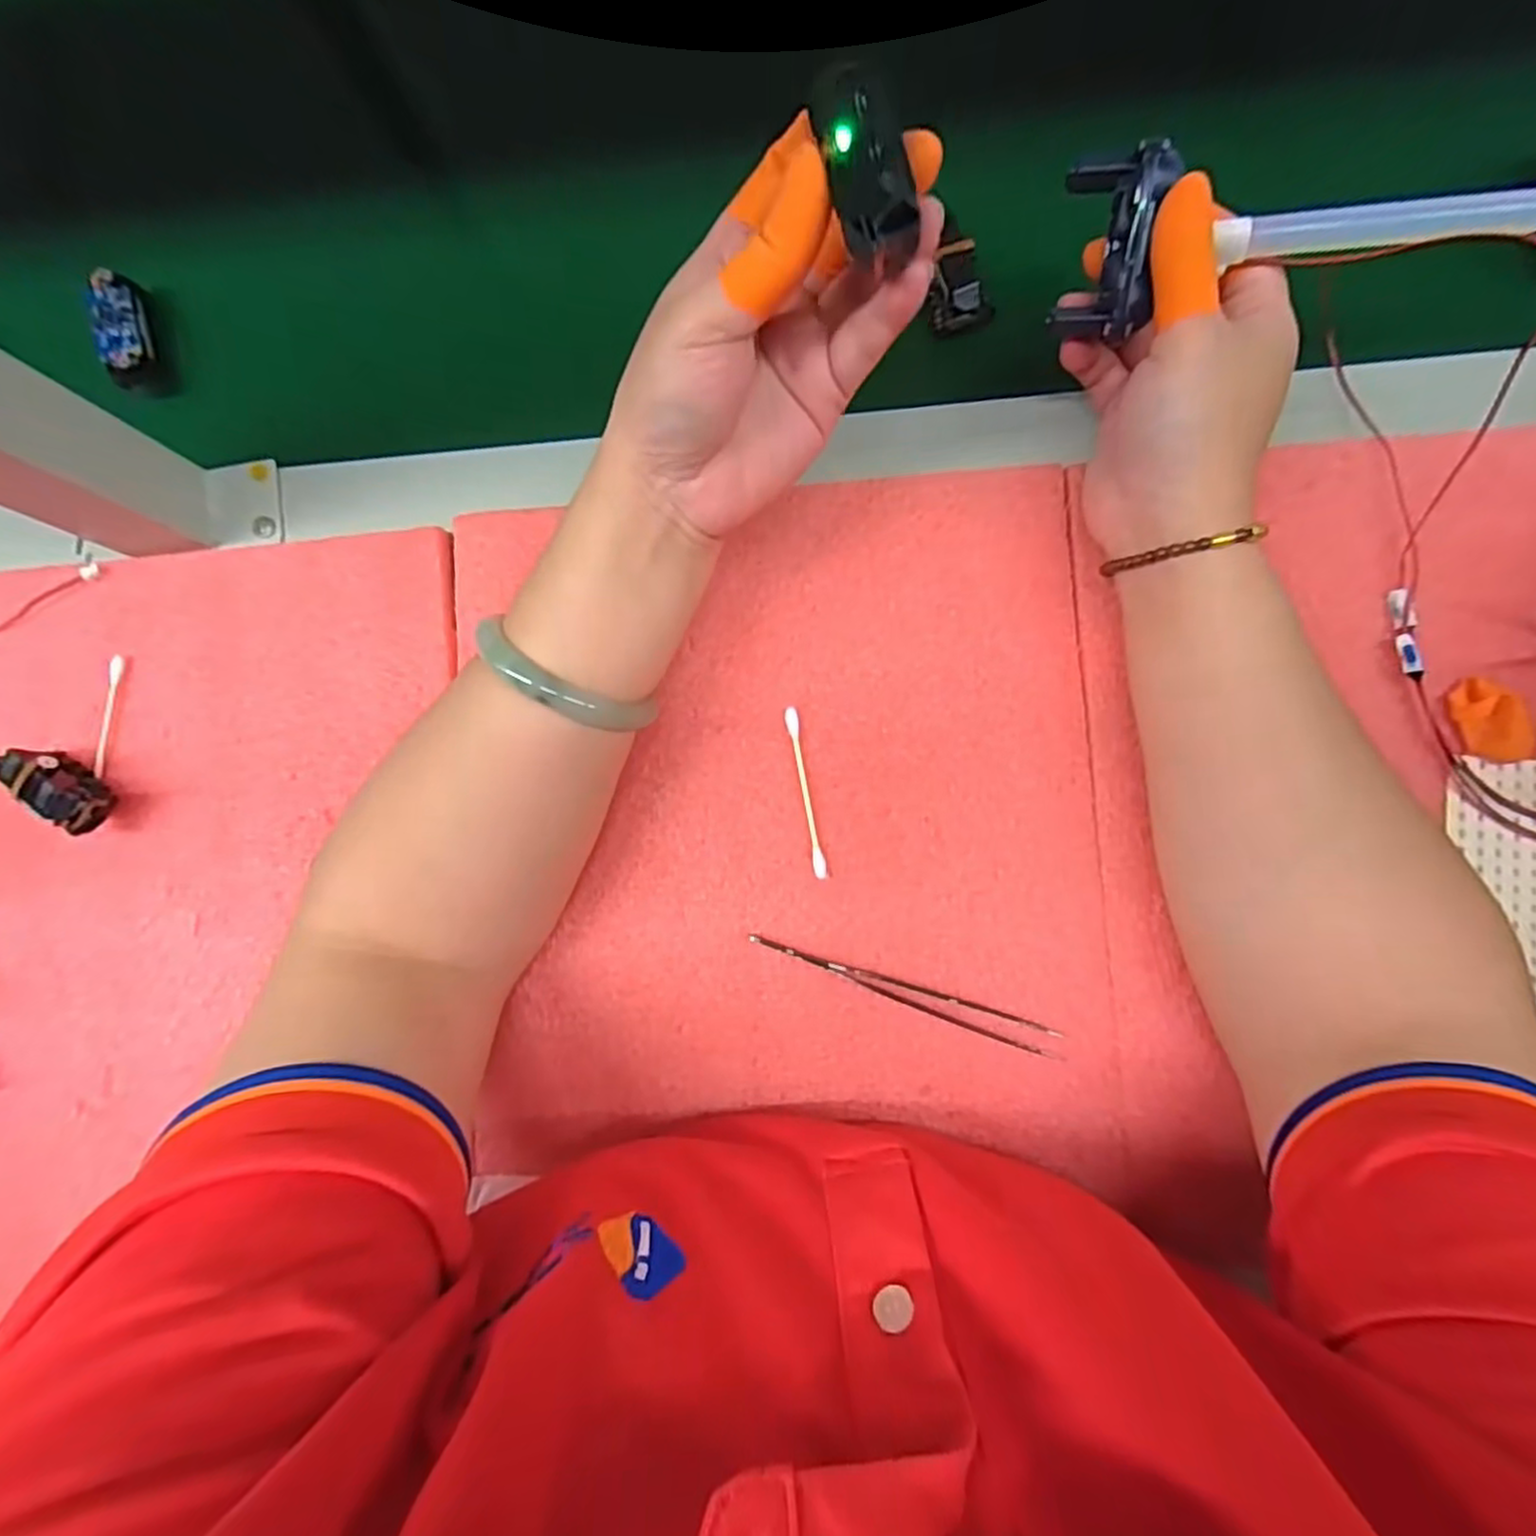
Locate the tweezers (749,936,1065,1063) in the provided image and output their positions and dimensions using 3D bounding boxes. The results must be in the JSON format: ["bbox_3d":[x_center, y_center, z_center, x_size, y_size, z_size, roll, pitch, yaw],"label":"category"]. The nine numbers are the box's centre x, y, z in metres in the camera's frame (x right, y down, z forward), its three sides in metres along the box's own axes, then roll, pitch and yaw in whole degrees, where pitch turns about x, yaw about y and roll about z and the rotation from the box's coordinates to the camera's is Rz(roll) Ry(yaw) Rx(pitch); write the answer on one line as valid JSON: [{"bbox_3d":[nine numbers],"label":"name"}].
[{"bbox_3d":[0.057,0.095,0.292,0.132,0.006,0.012,17,89,3],"label":"tweezers"}]

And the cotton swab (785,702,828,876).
[{"bbox_3d":[0.016,0.011,0.299,0.005,0.004,0.073,-11,87,2],"label":"cotton swab"}]

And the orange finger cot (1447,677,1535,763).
[{"bbox_3d":[0.286,-0.018,0.278,0.017,0.016,0.036,-26,87,1],"label":"orange finger cot"}]

